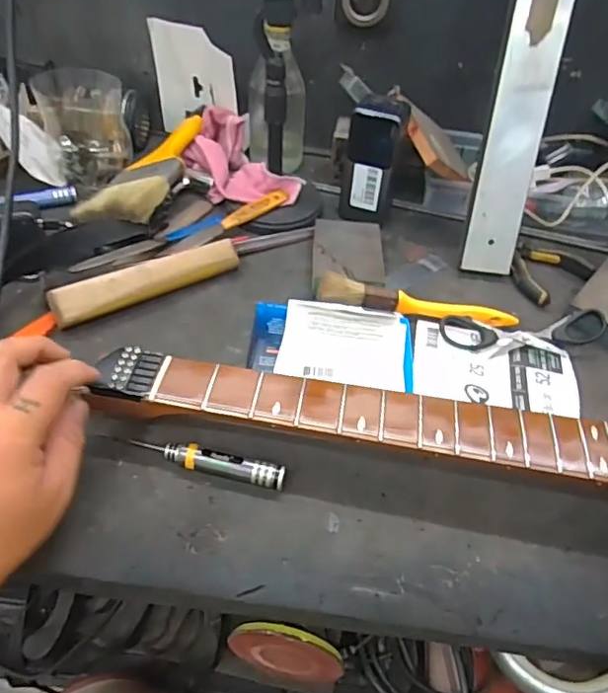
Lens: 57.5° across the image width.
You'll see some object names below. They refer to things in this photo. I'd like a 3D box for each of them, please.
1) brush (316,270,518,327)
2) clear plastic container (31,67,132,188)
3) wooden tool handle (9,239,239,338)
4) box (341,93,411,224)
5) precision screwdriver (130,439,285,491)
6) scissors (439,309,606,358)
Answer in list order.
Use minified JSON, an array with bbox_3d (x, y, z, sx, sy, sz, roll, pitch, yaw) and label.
[{"bbox_3d":[0.107,-0.039,0.525,0.190,0.033,0.026,6,46,0],"label":"brush"},{"bbox_3d":[-0.253,-0.263,0.650,0.089,0.099,0.107,-7,47,-12],"label":"clear plastic container"},{"bbox_3d":[-0.152,-0.060,0.512,0.198,0.030,0.026,-21,52,-24],"label":"wooden tool handle"},{"bbox_3d":[0.076,-0.202,0.606,0.053,0.126,0.038,16,41,14],"label":"box"},{"bbox_3d":[-0.071,0.085,0.405,0.114,0.018,0.016,12,46,5],"label":"precision screwdriver"},{"bbox_3d":[0.206,-0.015,0.516,0.148,0.029,0.038,2,46,-4],"label":"scissors"}]

